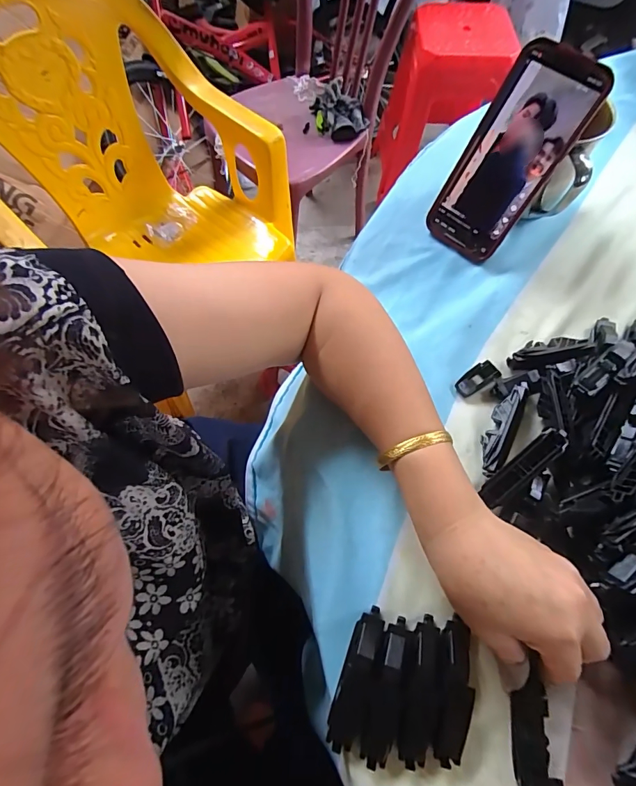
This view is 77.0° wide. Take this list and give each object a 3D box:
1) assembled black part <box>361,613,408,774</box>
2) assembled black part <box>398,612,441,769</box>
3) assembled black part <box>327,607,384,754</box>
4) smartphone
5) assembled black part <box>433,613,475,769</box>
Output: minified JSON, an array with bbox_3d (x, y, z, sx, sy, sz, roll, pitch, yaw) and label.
[{"bbox_3d":[0.043,0.188,0.251,0.019,0.016,0.080,12,68,6],"label":"assembled black part"},{"bbox_3d":[0.064,0.187,0.252,0.024,0.016,0.079,10,68,5],"label":"assembled black part"},{"bbox_3d":[0.025,0.182,0.255,0.018,0.013,0.080,18,69,8],"label":"assembled black part"},{"bbox_3d":[0.167,-0.203,0.353,0.078,0.159,0.011,38,38,12],"label":"smartphone"},{"bbox_3d":[0.085,0.187,0.253,0.022,0.017,0.078,11,68,6],"label":"assembled black part"}]

